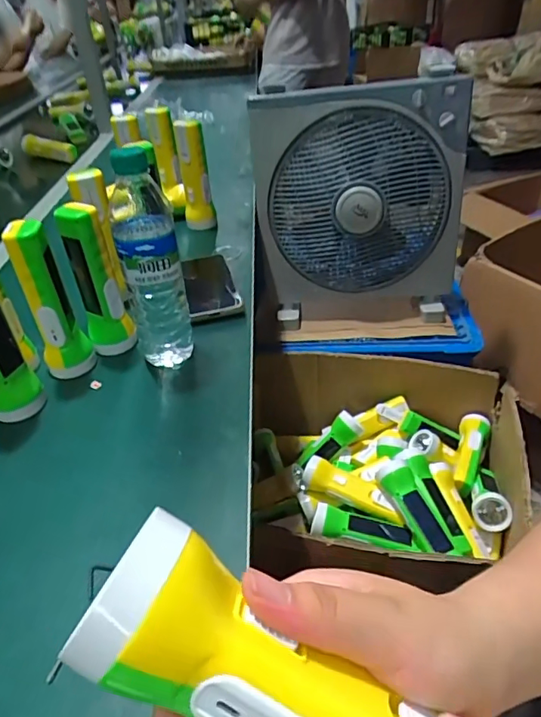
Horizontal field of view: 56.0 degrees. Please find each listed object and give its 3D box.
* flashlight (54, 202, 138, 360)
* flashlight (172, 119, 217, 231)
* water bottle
[{"bbox_3d":[-0.187,-0.079,0.549,0.045,0.166,0.041,-22,41,-21],"label":"flashlight"},{"bbox_3d":[-0.122,-0.295,0.812,0.045,0.160,0.047,-9,38,-6],"label":"flashlight"},{"bbox_3d":[-0.120,-0.090,0.517,0.056,0.217,0.059,-10,38,-8],"label":"water bottle"}]

